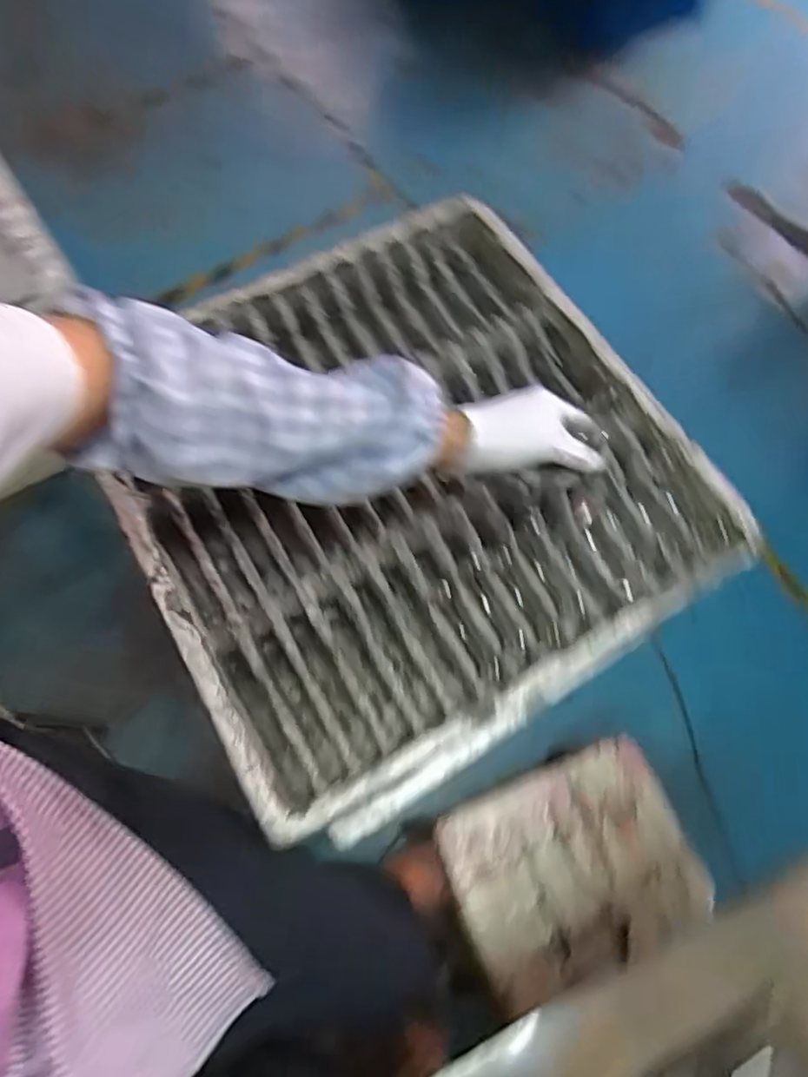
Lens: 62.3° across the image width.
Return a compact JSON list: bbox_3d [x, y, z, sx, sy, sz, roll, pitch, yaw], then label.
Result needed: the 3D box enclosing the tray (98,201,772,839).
[{"bbox_3d":[-0.006,-0.067,0.724,0.544,0.100,0.546,-31,71,-12],"label":"tray"}]

